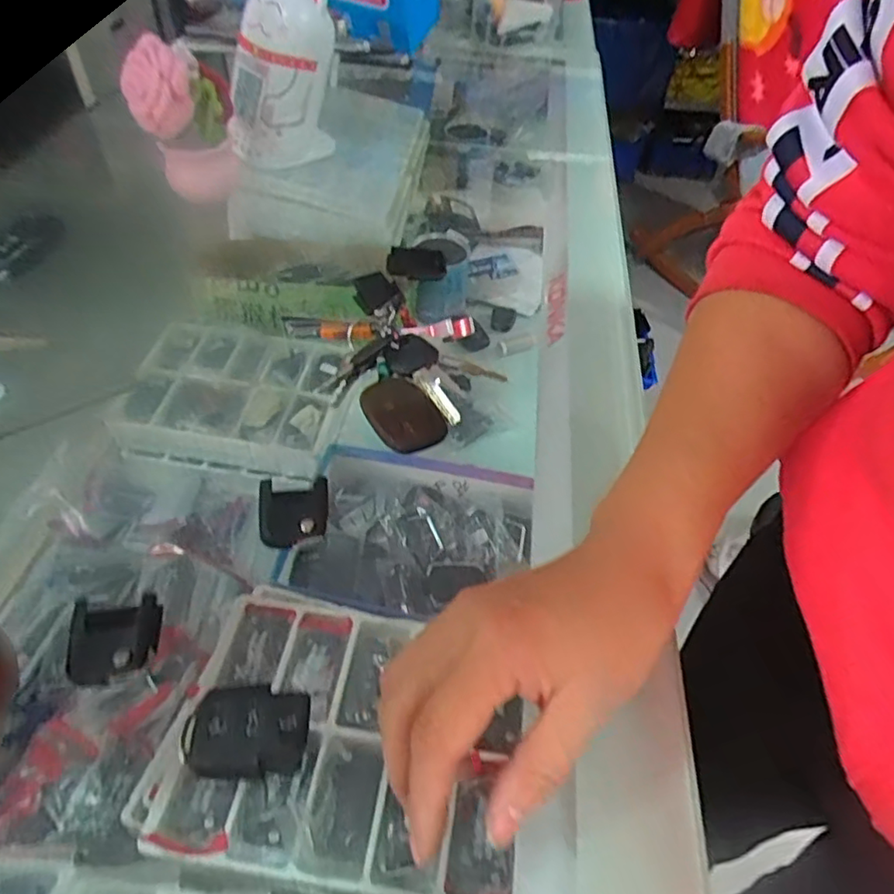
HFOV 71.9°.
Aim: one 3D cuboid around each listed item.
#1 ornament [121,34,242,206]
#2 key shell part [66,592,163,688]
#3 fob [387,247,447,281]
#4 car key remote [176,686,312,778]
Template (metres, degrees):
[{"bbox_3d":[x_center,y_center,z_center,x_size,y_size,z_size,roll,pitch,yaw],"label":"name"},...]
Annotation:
[{"bbox_3d":[-0.203,-0.253,0.482,0.073,0.121,0.088,-15,51,-16],"label":"ornament"},{"bbox_3d":[-0.138,0.078,0.256,0.032,0.012,0.037,-9,50,-12],"label":"key shell part"},{"bbox_3d":[-0.023,-0.139,0.466,0.044,0.018,0.020,-6,49,-9],"label":"fob"},{"bbox_3d":[-0.077,0.108,0.234,0.046,0.008,0.030,-2,49,-5],"label":"car key remote"}]

